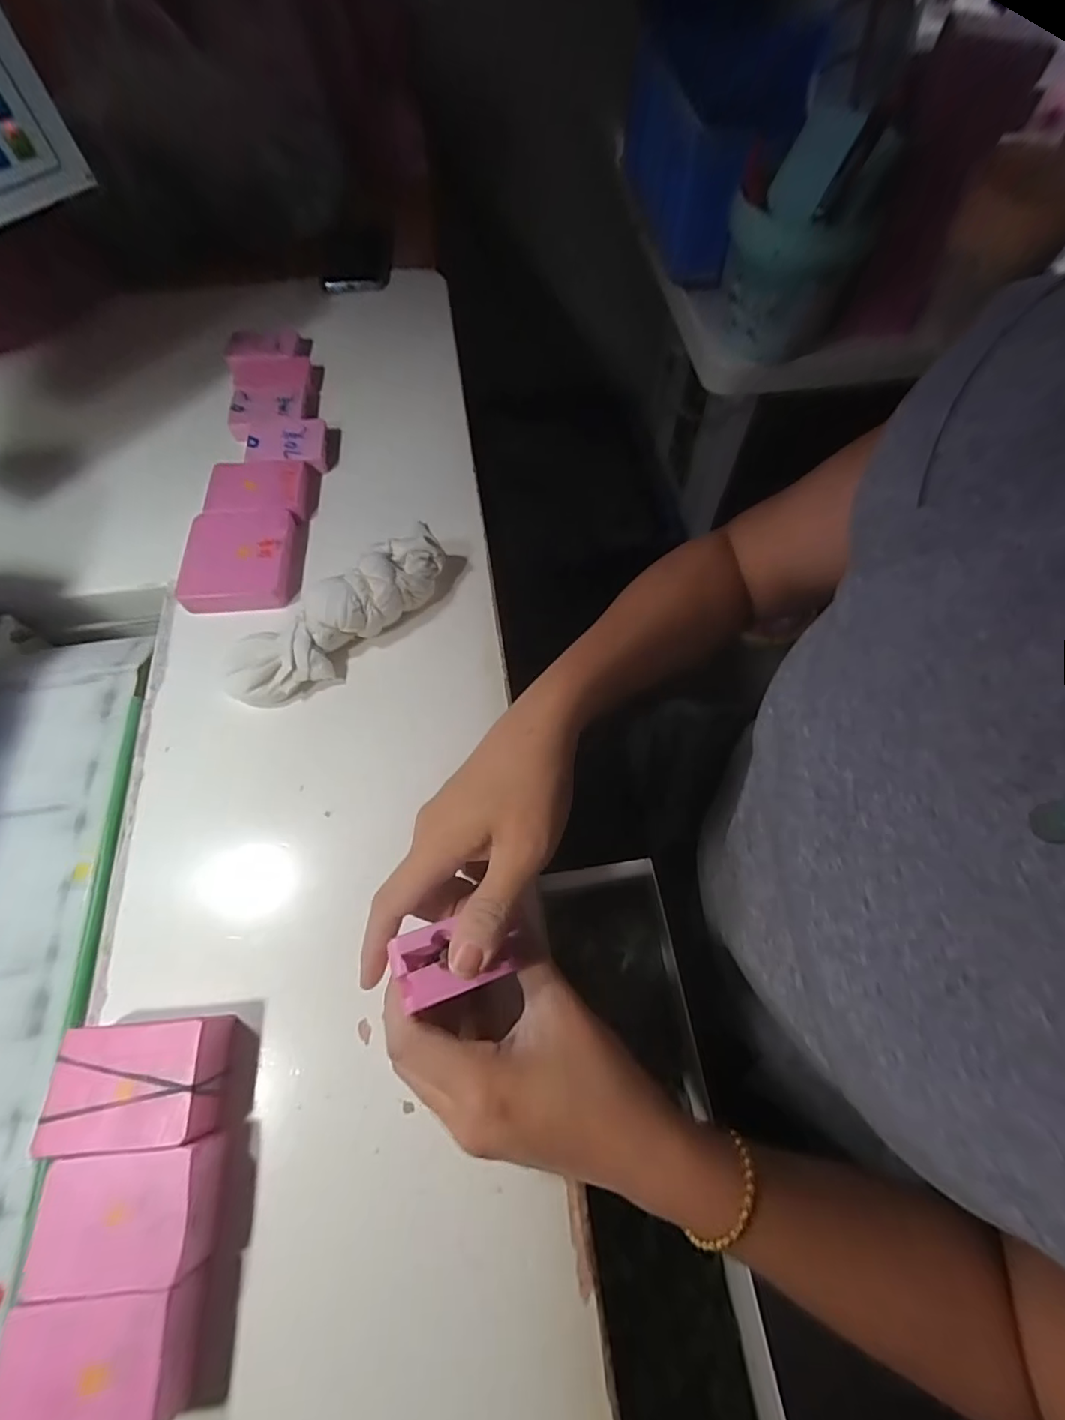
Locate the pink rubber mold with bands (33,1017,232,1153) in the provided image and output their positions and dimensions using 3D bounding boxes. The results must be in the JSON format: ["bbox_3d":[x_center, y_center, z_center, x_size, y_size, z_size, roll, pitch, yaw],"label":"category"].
[{"bbox_3d":[-0.197,0.188,0.278,0.074,0.030,0.052,-2,63,-3],"label":"pink rubber mold with bands"}]

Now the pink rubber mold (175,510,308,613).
[{"bbox_3d":[-0.230,-0.123,0.442,0.087,0.026,0.089,-4,63,-4],"label":"pink rubber mold"}]

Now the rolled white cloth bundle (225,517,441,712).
[{"bbox_3d":[-0.139,-0.067,0.402,0.174,0.048,0.059,-35,70,-18],"label":"rolled white cloth bundle"}]

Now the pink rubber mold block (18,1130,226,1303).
[{"bbox_3d":[-0.187,0.234,0.256,0.068,0.029,0.049,-4,63,-4],"label":"pink rubber mold block"}]

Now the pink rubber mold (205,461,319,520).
[{"bbox_3d":[-0.236,-0.189,0.482,0.083,0.032,0.064,1,63,-2],"label":"pink rubber mold"}]

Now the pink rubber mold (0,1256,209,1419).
[{"bbox_3d":[-0.180,0.276,0.234,0.073,0.030,0.048,-6,64,-3],"label":"pink rubber mold"}]

